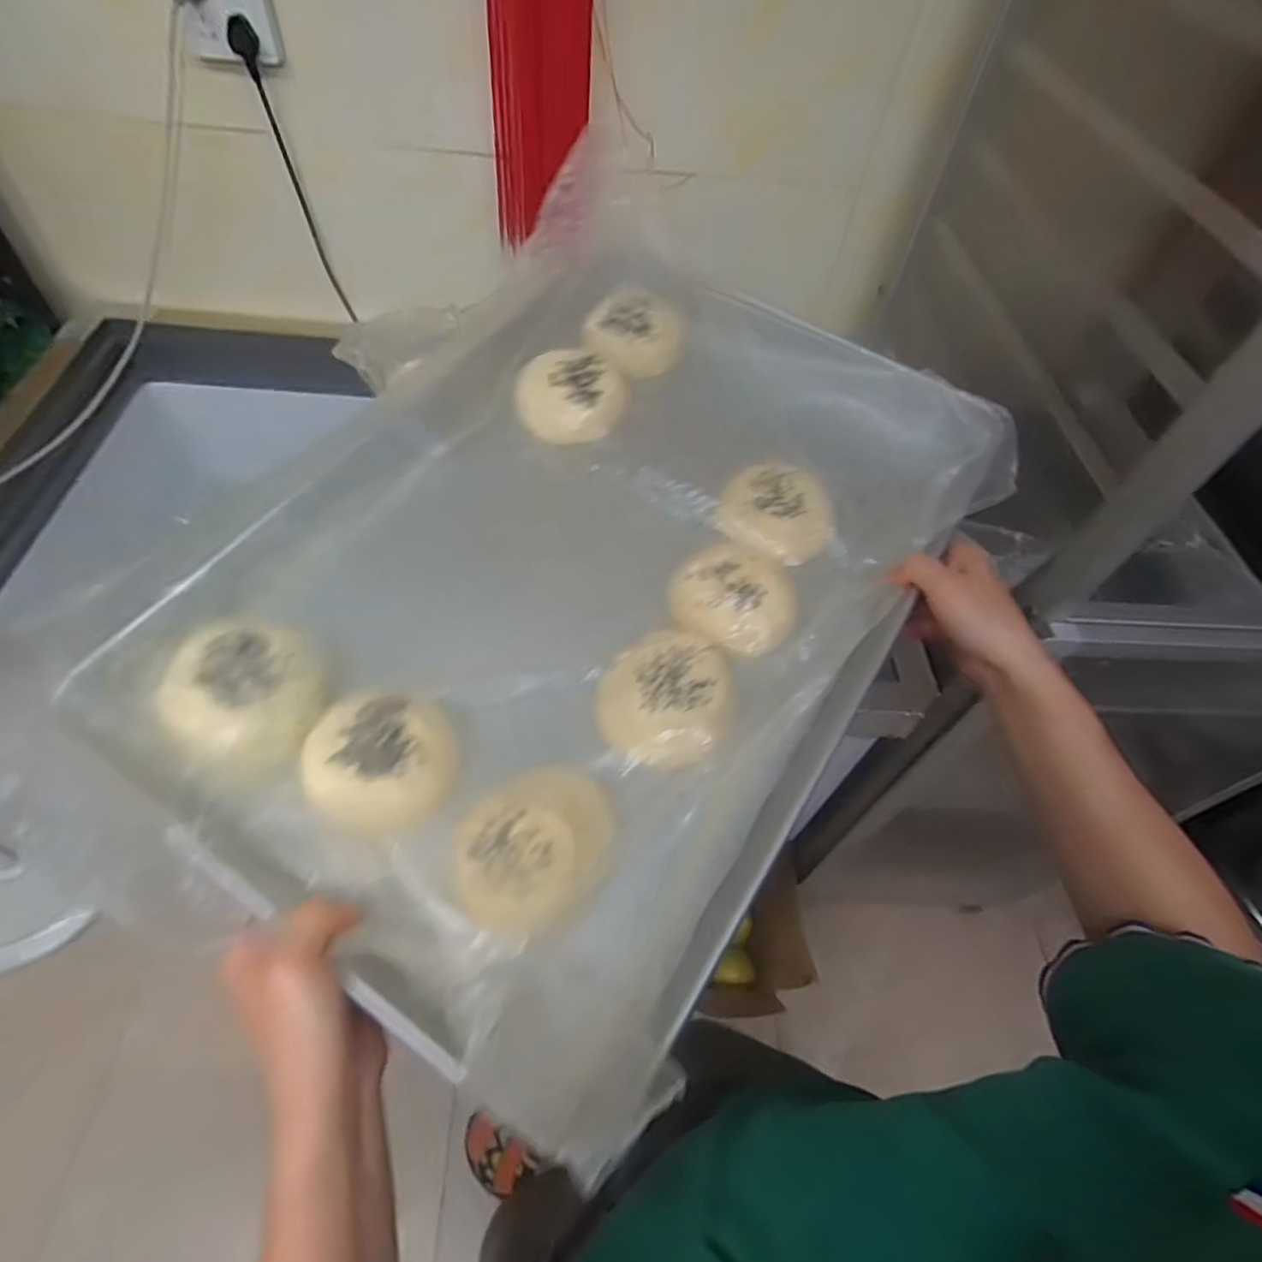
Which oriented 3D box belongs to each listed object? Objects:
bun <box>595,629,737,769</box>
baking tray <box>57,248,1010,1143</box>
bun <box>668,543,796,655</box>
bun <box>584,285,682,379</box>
[{"bbox_3d":[0.024,0.047,0.447,0.091,0.035,0.086,2,62,-5],"label":"bun"},{"bbox_3d":[-0.027,-0.062,0.495,0.428,0.052,0.592,34,63,12],"label":"baking tray"},{"bbox_3d":[0.074,-0.020,0.493,0.084,0.038,0.084,-2,69,5],"label":"bun"},{"bbox_3d":[-0.001,-0.266,0.607,0.072,0.053,0.073,-23,43,-18],"label":"bun"}]

